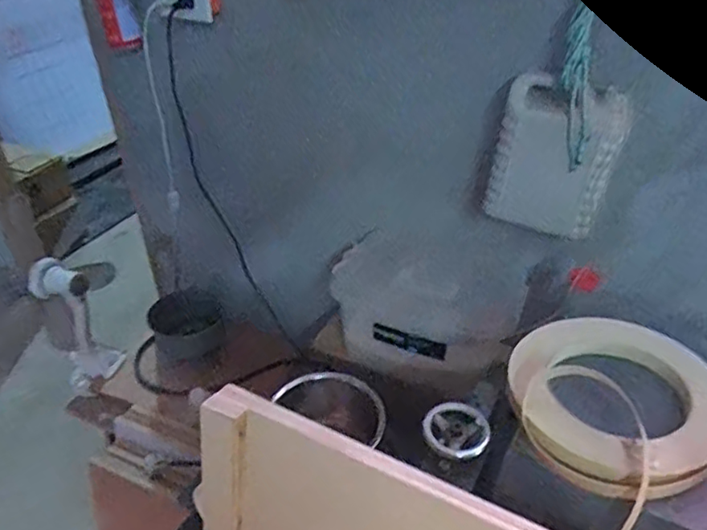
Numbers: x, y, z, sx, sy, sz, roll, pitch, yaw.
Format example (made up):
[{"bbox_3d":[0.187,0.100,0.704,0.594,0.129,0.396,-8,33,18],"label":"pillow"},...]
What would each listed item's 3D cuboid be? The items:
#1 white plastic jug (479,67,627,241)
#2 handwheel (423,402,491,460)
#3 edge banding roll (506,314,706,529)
[{"bbox_3d":[0.316,-0.164,0.933,0.173,0.218,0.080,20,41,27],"label":"white plastic jug"},{"bbox_3d":[0.113,0.178,0.653,0.070,0.021,0.061,9,38,14],"label":"handwheel"},{"bbox_3d":[0.291,0.139,0.662,0.226,0.051,0.222,-1,36,1],"label":"edge banding roll"}]

